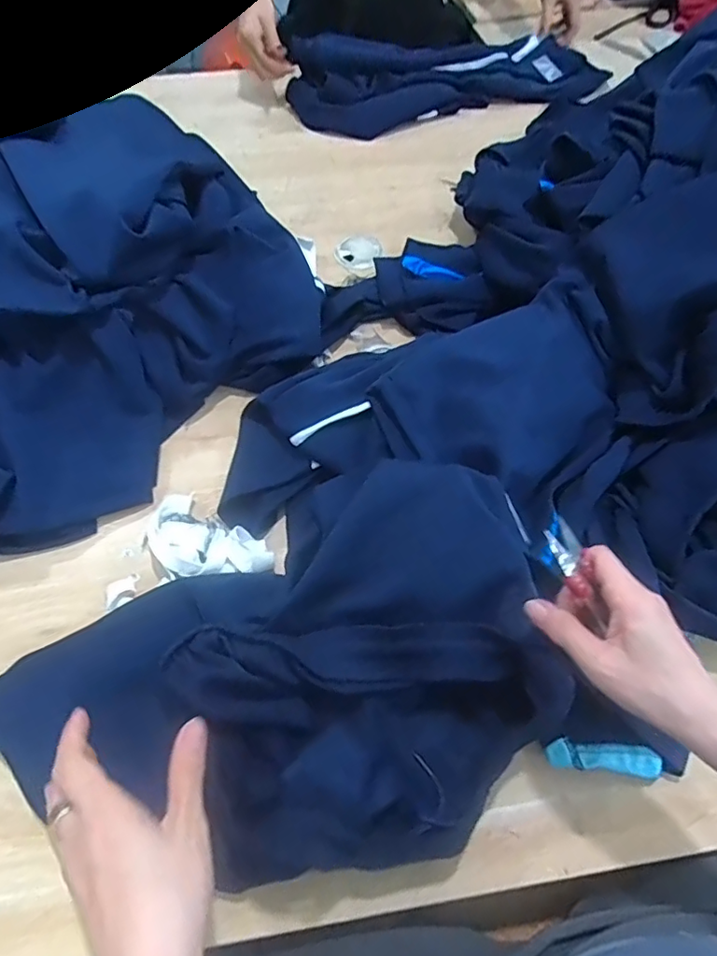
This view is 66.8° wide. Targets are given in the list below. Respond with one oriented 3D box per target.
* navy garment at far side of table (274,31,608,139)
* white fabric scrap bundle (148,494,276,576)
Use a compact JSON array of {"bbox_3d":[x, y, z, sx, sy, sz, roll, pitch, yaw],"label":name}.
[{"bbox_3d":[0.143,-0.638,0.860,0.490,0.082,0.168,-11,62,-6],"label":"navy garment at far side of table"},{"bbox_3d":[-0.147,0.063,0.511,0.125,0.033,0.070,30,65,15],"label":"white fabric scrap bundle"}]

